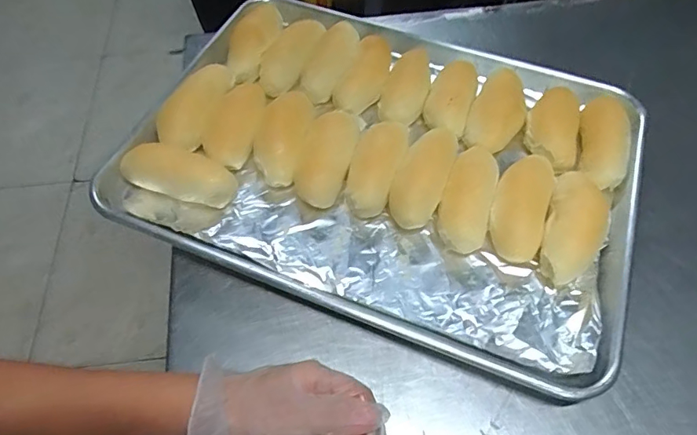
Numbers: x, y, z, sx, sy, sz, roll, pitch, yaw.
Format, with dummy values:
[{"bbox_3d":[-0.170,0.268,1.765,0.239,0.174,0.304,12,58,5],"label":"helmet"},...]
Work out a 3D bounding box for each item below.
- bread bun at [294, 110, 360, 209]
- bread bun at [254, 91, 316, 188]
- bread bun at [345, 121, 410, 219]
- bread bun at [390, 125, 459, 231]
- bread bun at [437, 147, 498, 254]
[{"bbox_3d":[-0.018,-0.057,0.446,0.044,0.033,0.095,13,59,8],"label":"bread bun"},{"bbox_3d":[-0.062,-0.080,0.462,0.050,0.033,0.102,12,59,7],"label":"bread bun"},{"bbox_3d":[0.026,-0.045,0.447,0.040,0.029,0.098,17,59,10],"label":"bread bun"},{"bbox_3d":[0.066,-0.034,0.436,0.042,0.026,0.106,20,60,12],"label":"bread bun"},{"bbox_3d":[0.105,-0.017,0.426,0.041,0.028,0.099,15,59,9],"label":"bread bun"}]

